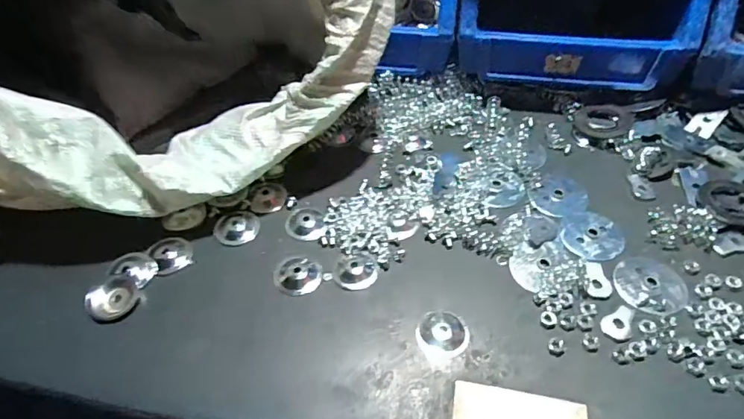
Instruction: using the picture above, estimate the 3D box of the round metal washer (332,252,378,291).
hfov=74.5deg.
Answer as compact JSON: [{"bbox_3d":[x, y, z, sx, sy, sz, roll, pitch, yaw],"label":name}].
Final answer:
[{"bbox_3d":[-0.012,0.043,0.352,0.031,0.004,0.029,-1,49,2],"label":"round metal washer"}]

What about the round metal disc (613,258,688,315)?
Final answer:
[{"bbox_3d":[0.193,0.052,0.340,0.045,0.004,0.044,-1,49,2],"label":"round metal disc"}]

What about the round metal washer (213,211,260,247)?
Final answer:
[{"bbox_3d":[-0.106,0.014,0.383,0.034,0.004,0.030,-7,49,-3],"label":"round metal washer"}]

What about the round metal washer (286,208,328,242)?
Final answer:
[{"bbox_3d":[-0.052,0.011,0.382,0.030,0.004,0.035,-15,50,-10],"label":"round metal washer"}]

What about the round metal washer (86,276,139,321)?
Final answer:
[{"bbox_3d":[-0.178,0.062,0.339,0.029,0.004,0.031,43,58,9],"label":"round metal washer"}]

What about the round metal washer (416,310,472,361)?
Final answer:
[{"bbox_3d":[0.046,0.081,0.318,0.033,0.004,0.034,-1,49,2],"label":"round metal washer"}]

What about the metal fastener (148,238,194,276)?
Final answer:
[{"bbox_3d":[-0.149,0.034,0.366,0.029,0.004,0.029,7,61,-12],"label":"metal fastener"}]

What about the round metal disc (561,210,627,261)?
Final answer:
[{"bbox_3d":[0.167,0.019,0.369,0.045,0.004,0.048,-1,49,2],"label":"round metal disc"}]

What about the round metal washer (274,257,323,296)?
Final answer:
[{"bbox_3d":[-0.053,0.047,0.351,0.034,0.004,0.030,12,50,13],"label":"round metal washer"}]

